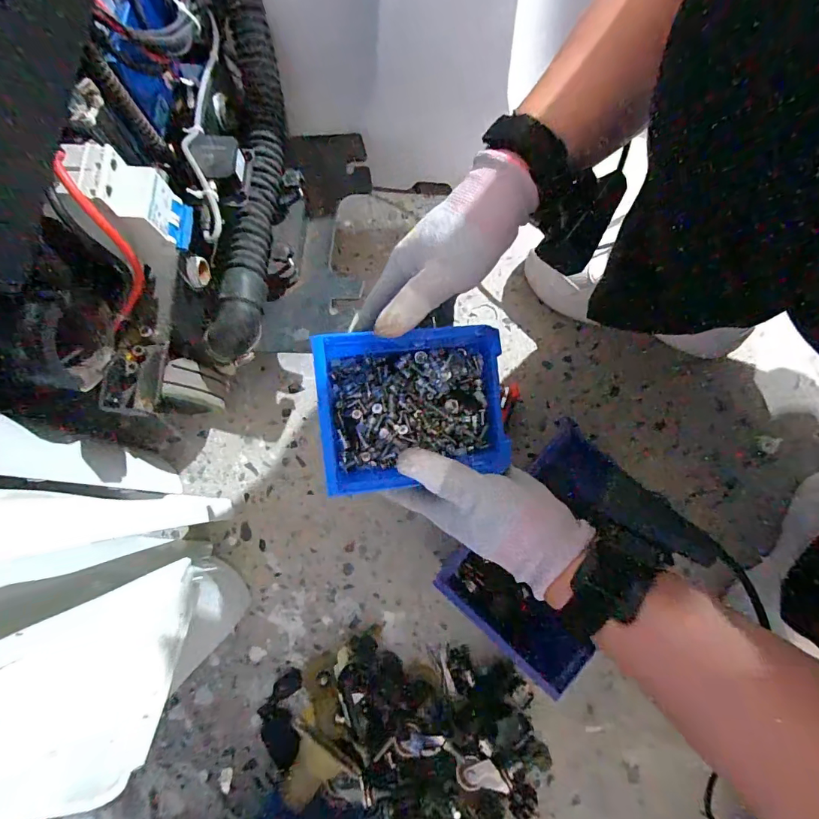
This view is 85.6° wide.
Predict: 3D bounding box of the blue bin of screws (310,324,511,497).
[{"bbox_3d":[0.003,-0.007,0.317,0.138,0.070,0.113,-8,77,-2],"label":"blue bin of screws"}]

